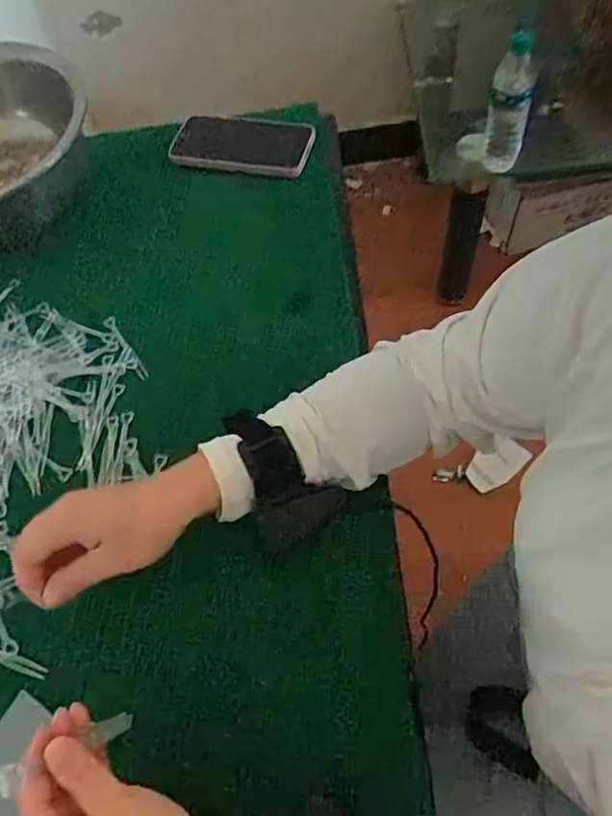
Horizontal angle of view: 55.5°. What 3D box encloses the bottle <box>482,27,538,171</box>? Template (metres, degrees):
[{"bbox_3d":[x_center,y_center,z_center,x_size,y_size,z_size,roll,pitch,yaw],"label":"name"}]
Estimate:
[{"bbox_3d":[0.351,-0.511,1.002,0.064,0.263,0.063,23,65,15],"label":"bottle"}]

